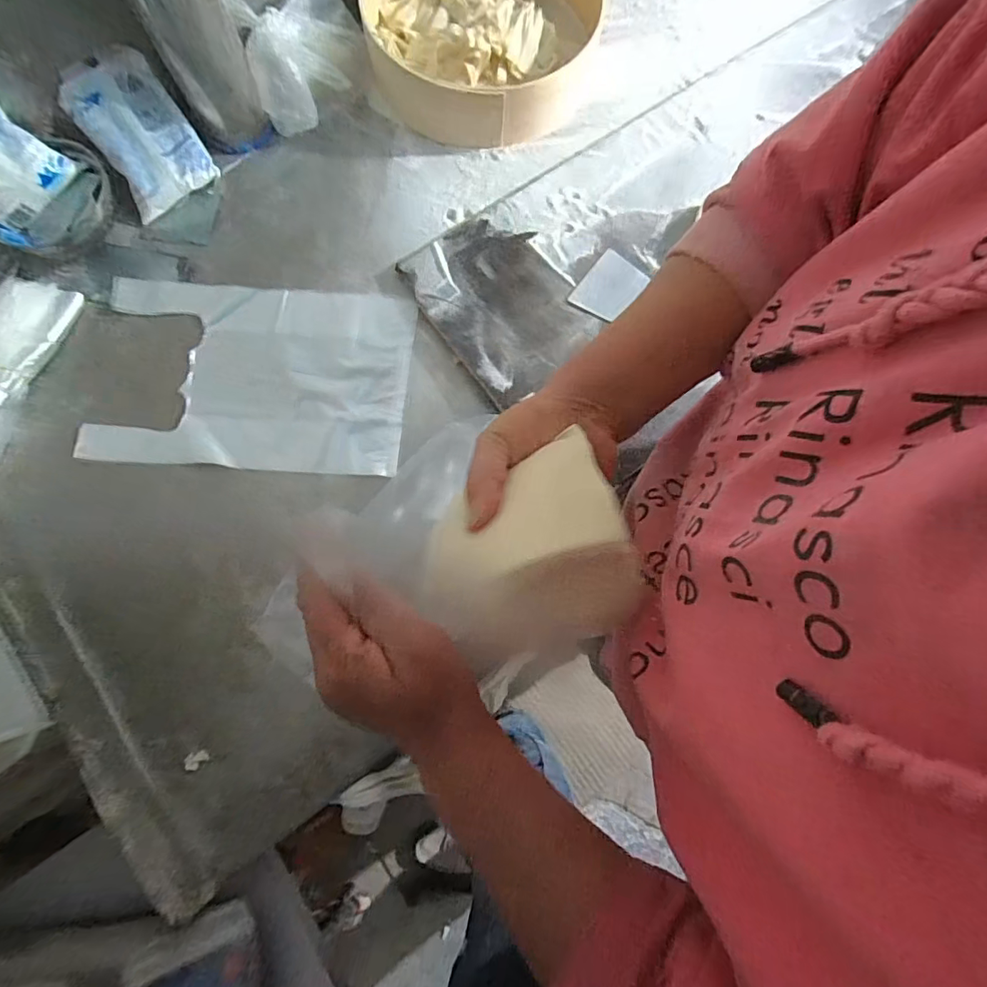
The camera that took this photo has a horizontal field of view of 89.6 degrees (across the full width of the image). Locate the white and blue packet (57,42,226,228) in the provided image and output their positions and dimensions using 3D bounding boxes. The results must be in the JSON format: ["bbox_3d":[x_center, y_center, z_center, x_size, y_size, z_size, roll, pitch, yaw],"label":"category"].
[{"bbox_3d":[-0.408,-0.416,0.574,0.106,0.020,0.142,-30,111,-4],"label":"white and blue packet"}]

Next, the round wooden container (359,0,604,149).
[{"bbox_3d":[-0.022,-0.581,0.622,0.285,0.093,0.280,0,77,1],"label":"round wooden container"}]

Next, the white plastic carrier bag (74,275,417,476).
[{"bbox_3d":[-0.264,-0.131,0.549,0.332,0.011,0.211,4,77,2],"label":"white plastic carrier bag"}]

